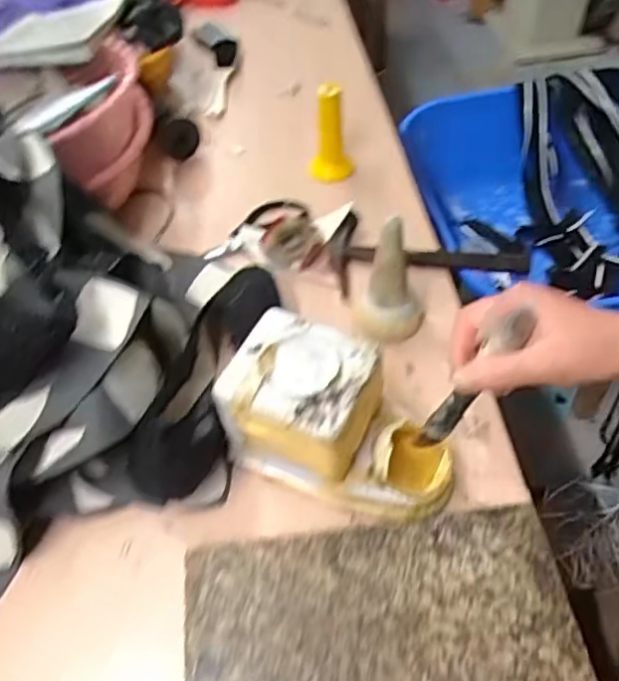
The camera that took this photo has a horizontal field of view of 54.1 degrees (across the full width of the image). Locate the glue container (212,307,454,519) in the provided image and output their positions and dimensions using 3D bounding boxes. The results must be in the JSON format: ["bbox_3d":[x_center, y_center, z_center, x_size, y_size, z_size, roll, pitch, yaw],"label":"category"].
[{"bbox_3d":[0.028,0.069,0.525,0.190,0.111,0.102,21,57,19],"label":"glue container"}]

